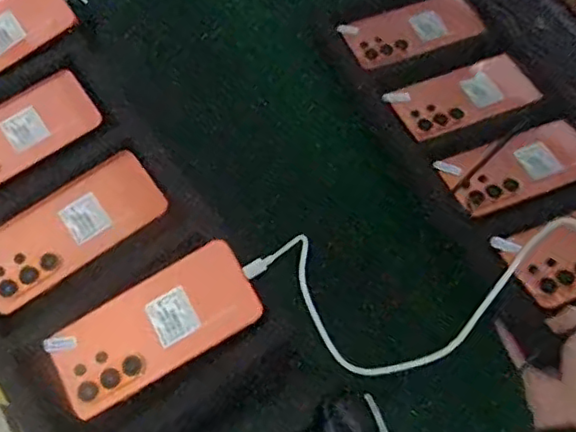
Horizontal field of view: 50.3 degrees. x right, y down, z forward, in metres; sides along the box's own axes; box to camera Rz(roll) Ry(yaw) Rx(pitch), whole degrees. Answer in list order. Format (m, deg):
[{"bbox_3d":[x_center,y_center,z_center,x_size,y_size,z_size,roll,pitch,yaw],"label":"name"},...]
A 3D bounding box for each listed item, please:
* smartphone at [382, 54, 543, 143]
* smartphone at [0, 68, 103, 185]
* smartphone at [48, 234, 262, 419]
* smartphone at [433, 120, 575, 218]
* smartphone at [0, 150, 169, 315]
[{"bbox_3d":[0.196,-0.132,0.684,0.158,0.015,0.076,-21,69,-10],"label":"smartphone"},{"bbox_3d":[-0.263,-0.074,0.577,0.165,0.009,0.073,-34,72,-15],"label":"smartphone"},{"bbox_3d":[-0.109,0.092,0.503,0.169,0.006,0.076,-31,71,-6],"label":"smartphone"},{"bbox_3d":[0.245,-0.052,0.637,0.171,0.008,0.079,-20,57,-14],"label":"smartphone"},{"bbox_3d":[-0.196,0.011,0.547,0.167,0.010,0.078,-35,72,-15],"label":"smartphone"}]

